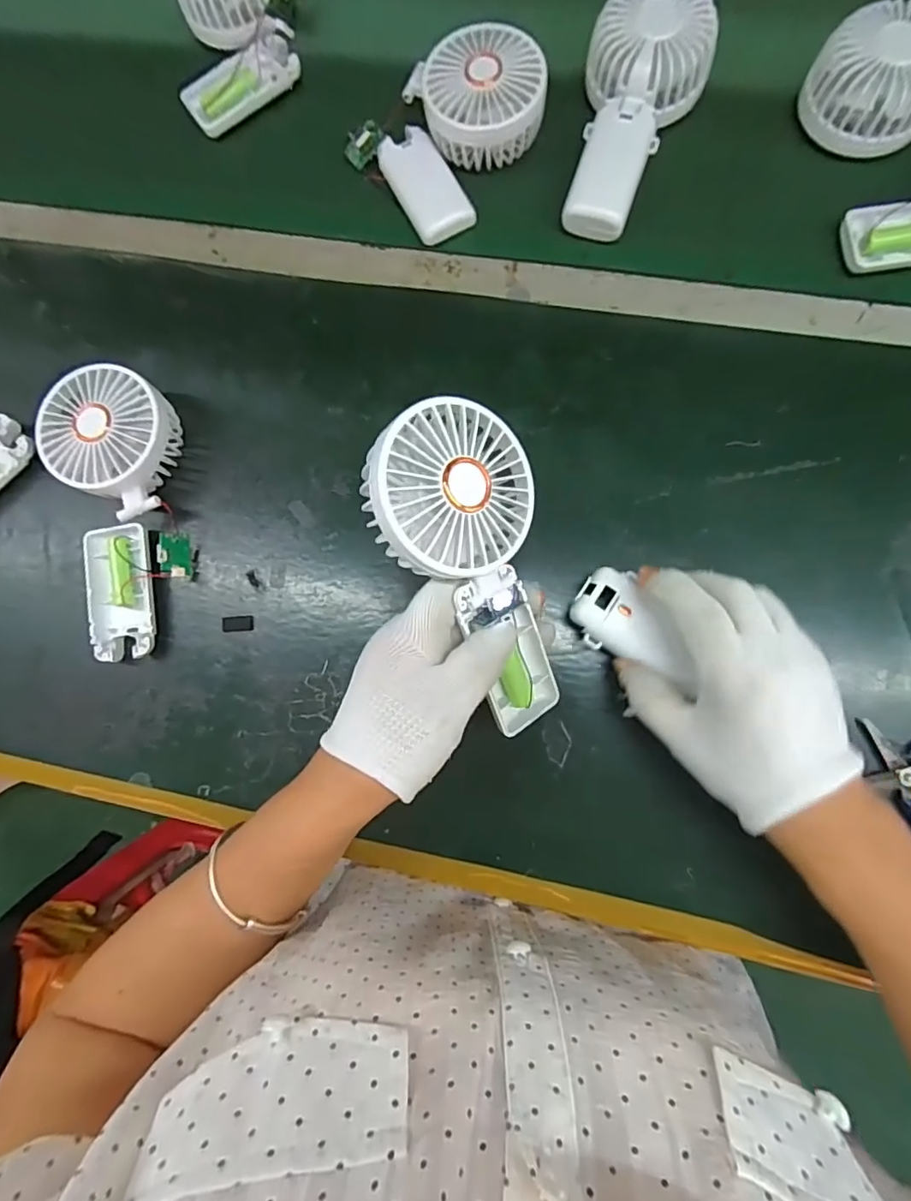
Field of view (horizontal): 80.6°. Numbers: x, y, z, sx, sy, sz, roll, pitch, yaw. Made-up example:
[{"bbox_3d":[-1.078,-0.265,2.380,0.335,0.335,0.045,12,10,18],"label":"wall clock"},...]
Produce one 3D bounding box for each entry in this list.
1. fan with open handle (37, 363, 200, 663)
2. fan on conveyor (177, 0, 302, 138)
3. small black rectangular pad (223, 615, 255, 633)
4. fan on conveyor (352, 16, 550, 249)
[{"bbox_3d":[-0.239,-0.061,0.388,0.090,0.044,0.202,-2,96,5],"label":"fan with open handle"},{"bbox_3d":[-0.172,-0.458,0.426,0.099,0.046,0.137,-6,83,4],"label":"fan on conveyor"},{"bbox_3d":[-0.156,0.017,0.384,0.023,0.004,0.012,-5,83,4],"label":"small black rectangular pad"},{"bbox_3d":[-0.001,-0.355,0.398,0.134,0.035,0.106,-42,82,-1],"label":"fan on conveyor"}]

